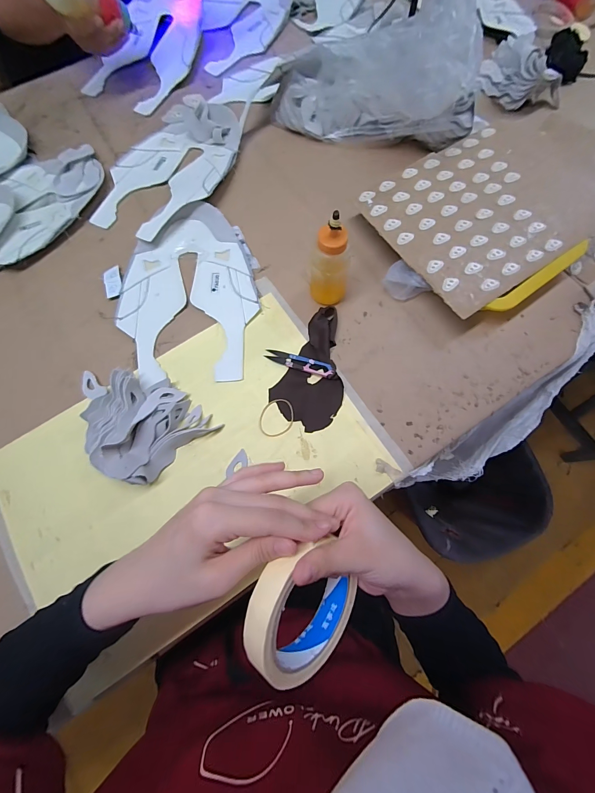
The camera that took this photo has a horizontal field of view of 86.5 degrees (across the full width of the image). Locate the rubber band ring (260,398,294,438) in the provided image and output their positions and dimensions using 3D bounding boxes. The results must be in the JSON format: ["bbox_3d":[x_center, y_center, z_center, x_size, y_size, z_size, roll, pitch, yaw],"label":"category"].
[{"bbox_3d":[-0.028,0.028,0.419,0.044,0.004,0.051,1,75,0],"label":"rubber band ring"}]

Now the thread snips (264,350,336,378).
[{"bbox_3d":[0.004,-0.047,0.434,0.097,0.011,0.020,19,75,5],"label":"thread snips"}]

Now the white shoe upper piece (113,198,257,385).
[{"bbox_3d":[-0.160,-0.155,0.466,0.195,0.016,0.277,-2,75,-1],"label":"white shoe upper piece"}]

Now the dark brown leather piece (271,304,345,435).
[{"bbox_3d":[0.032,-0.038,0.431,0.090,0.015,0.161,28,76,7],"label":"dark brown leather piece"}]

